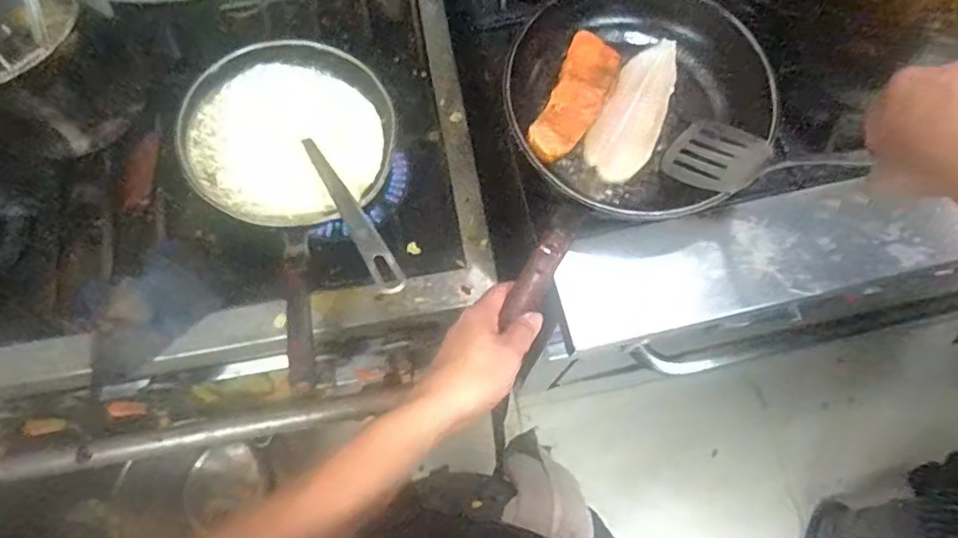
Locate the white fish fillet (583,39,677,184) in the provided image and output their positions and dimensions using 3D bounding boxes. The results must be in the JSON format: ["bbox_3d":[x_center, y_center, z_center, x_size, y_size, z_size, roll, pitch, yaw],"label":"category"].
[{"bbox_3d":[0.184,-0.185,0.693,0.071,0.012,0.190,27,72,10],"label":"white fish fillet"}]

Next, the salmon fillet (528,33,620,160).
[{"bbox_3d":[0.110,-0.194,0.683,0.060,0.022,0.164,23,71,8],"label":"salmon fillet"}]

